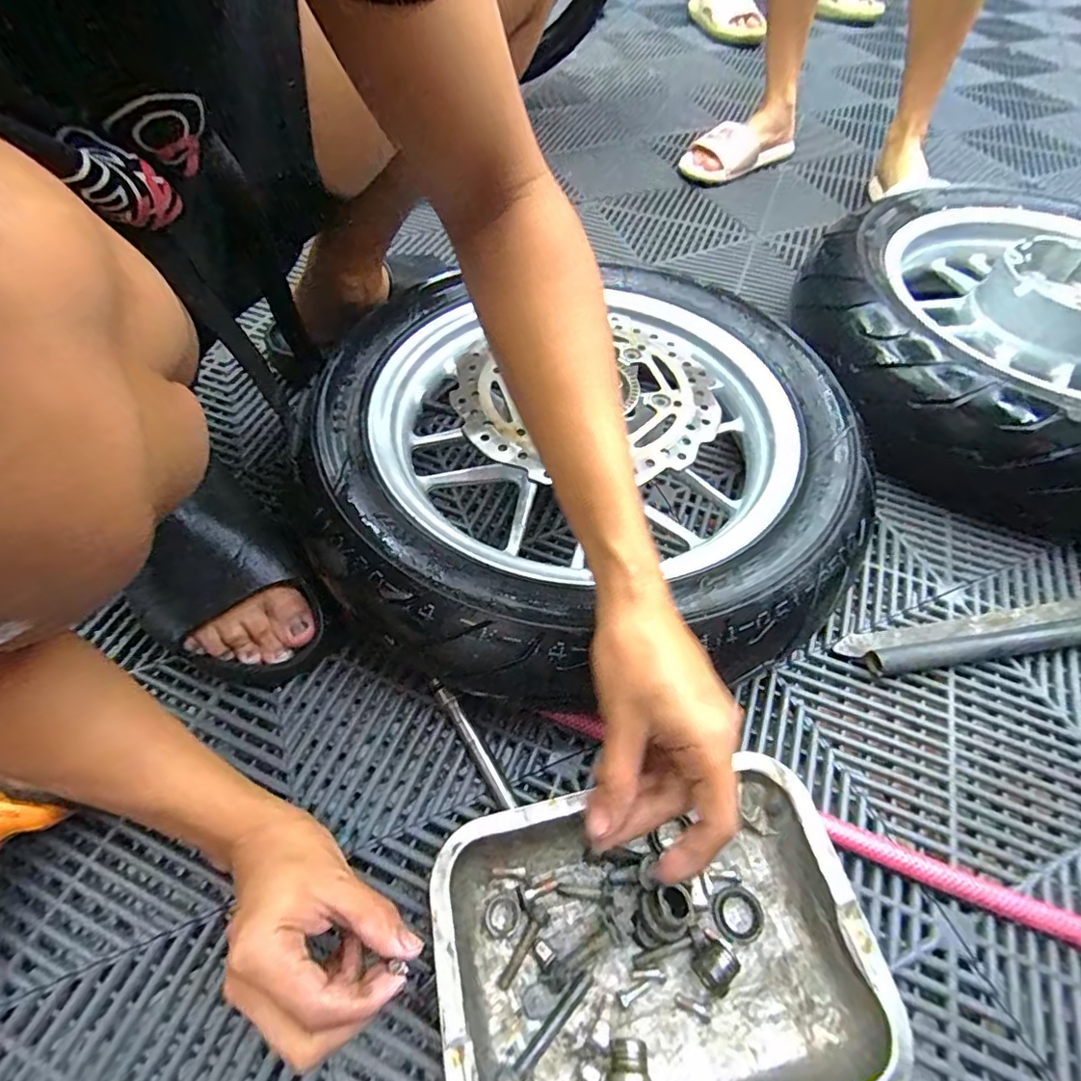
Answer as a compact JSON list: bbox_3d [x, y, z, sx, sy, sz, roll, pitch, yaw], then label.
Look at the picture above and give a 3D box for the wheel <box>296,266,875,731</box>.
[{"bbox_3d":[0.034,-0.075,0.510,0.454,0.124,0.456,1,57,-1],"label":"wheel"}]

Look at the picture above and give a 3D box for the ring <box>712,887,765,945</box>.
[{"bbox_3d":[0.133,0.251,0.363,0.032,0.004,0.031,1,57,-1],"label":"ring"}]

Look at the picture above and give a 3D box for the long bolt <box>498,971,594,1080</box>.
[{"bbox_3d":[0.004,0.294,0.327,0.013,0.018,0.072,40,65,22],"label":"long bolt"}]

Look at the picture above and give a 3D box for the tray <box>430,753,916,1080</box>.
[{"bbox_3d":[0.070,0.258,0.341,0.255,0.045,0.184,-10,58,-8],"label":"tray"}]

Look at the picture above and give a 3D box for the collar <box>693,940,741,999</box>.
[{"bbox_3d":[0.110,0.269,0.342,0.023,0.021,0.024,36,63,20],"label":"collar"}]

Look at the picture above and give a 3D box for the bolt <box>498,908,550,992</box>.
[{"bbox_3d":[-0.012,0.263,0.349,0.011,0.012,0.047,30,62,17],"label":"bolt"}]

